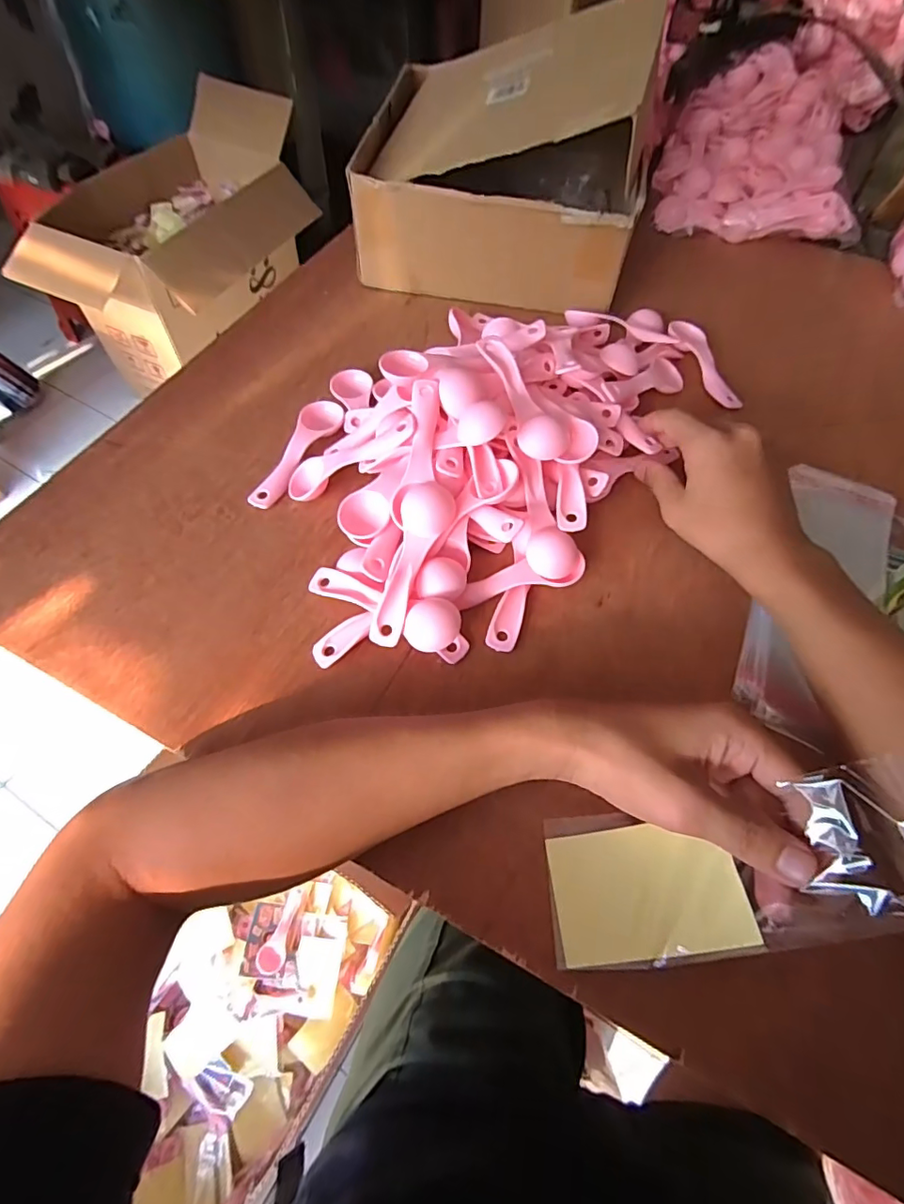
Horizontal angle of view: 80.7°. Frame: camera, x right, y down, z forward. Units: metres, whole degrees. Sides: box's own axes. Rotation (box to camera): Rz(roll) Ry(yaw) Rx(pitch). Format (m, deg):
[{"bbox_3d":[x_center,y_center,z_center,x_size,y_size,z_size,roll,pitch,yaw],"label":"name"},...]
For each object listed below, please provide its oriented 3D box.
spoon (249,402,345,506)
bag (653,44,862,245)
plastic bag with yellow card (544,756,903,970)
[{"bbox_3d":[-0.120,-0.115,0.421,0.033,0.019,0.108,19,63,10],"label":"spoon"},{"bbox_3d":[0.363,-0.541,0.628,0.210,0.064,0.301,14,61,7],"label":"bag"},{"bbox_3d":[0.125,0.123,0.245,0.171,0.018,0.064,-26,58,28],"label":"plastic bag with yellow card"}]

